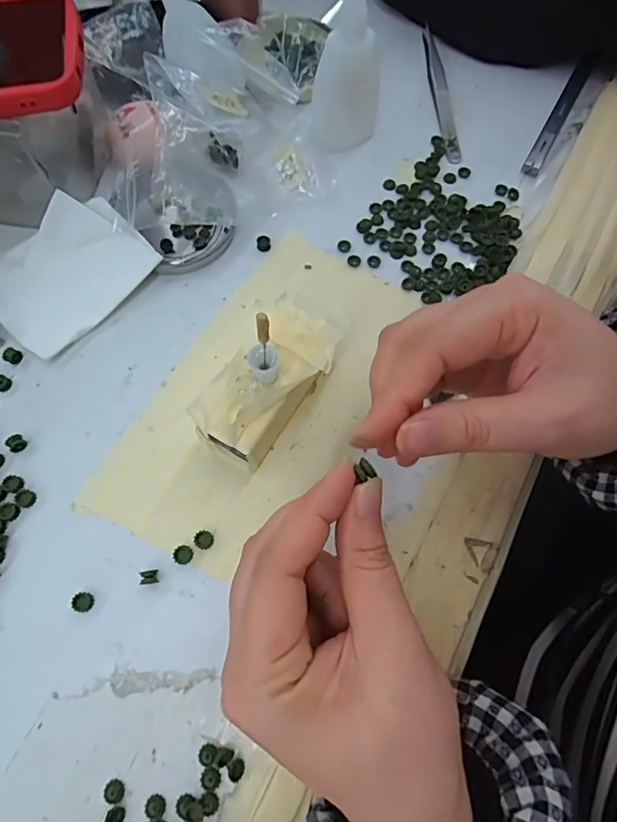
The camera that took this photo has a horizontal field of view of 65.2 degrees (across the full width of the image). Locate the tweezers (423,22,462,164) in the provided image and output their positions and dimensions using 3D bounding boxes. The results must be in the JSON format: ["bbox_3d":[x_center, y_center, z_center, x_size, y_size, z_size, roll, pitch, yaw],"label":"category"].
[{"bbox_3d":[0.094,-0.230,0.346,0.012,0.005,0.128,-5,70,-3],"label":"tweezers"}]

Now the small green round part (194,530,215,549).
[{"bbox_3d":[-0.051,0.063,0.235,0.008,0.005,0.009,20,71,6],"label":"small green round part"}]

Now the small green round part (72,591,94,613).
[{"bbox_3d":[-0.105,0.089,0.225,0.008,0.006,0.009,2,70,-1],"label":"small green round part"}]

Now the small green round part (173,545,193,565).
[{"bbox_3d":[-0.060,0.069,0.232,0.009,0.005,0.009,0,70,-1],"label":"small green round part"}]

